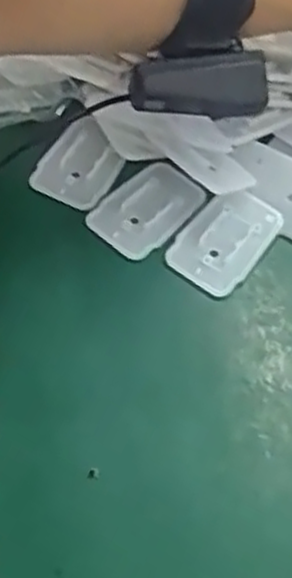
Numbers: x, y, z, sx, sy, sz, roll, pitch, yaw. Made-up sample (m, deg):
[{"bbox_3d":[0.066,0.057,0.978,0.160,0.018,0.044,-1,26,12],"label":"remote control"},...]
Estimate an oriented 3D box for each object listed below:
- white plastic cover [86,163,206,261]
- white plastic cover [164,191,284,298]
[{"bbox_3d":[0.001,-0.049,0.459,0.048,0.005,0.069,37,63,15],"label":"white plastic cover"},{"bbox_3d":[0.047,-0.030,0.449,0.045,0.010,0.068,35,63,14],"label":"white plastic cover"}]

